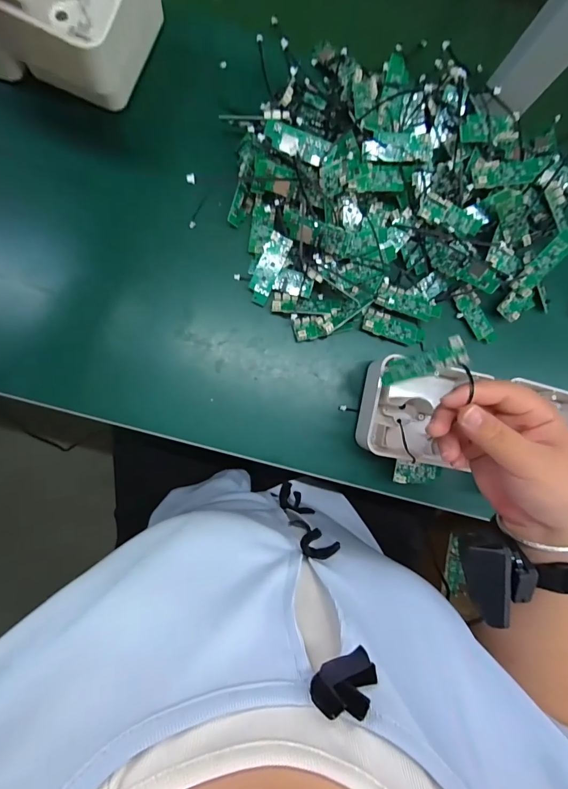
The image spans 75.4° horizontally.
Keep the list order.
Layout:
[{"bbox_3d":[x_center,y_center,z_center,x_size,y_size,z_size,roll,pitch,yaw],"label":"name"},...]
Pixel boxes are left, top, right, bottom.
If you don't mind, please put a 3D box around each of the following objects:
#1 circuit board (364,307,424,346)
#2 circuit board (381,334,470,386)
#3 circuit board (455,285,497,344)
[{"bbox_3d":[0.119,-0.071,0.395,0.068,0.007,0.024,16,82,-8],"label":"circuit board"},{"bbox_3d":[0.115,-0.026,0.306,0.068,0.015,0.021,-21,89,24],"label":"circuit board"},{"bbox_3d":[0.213,-0.087,0.406,0.024,0.008,0.066,-31,94,3],"label":"circuit board"}]

